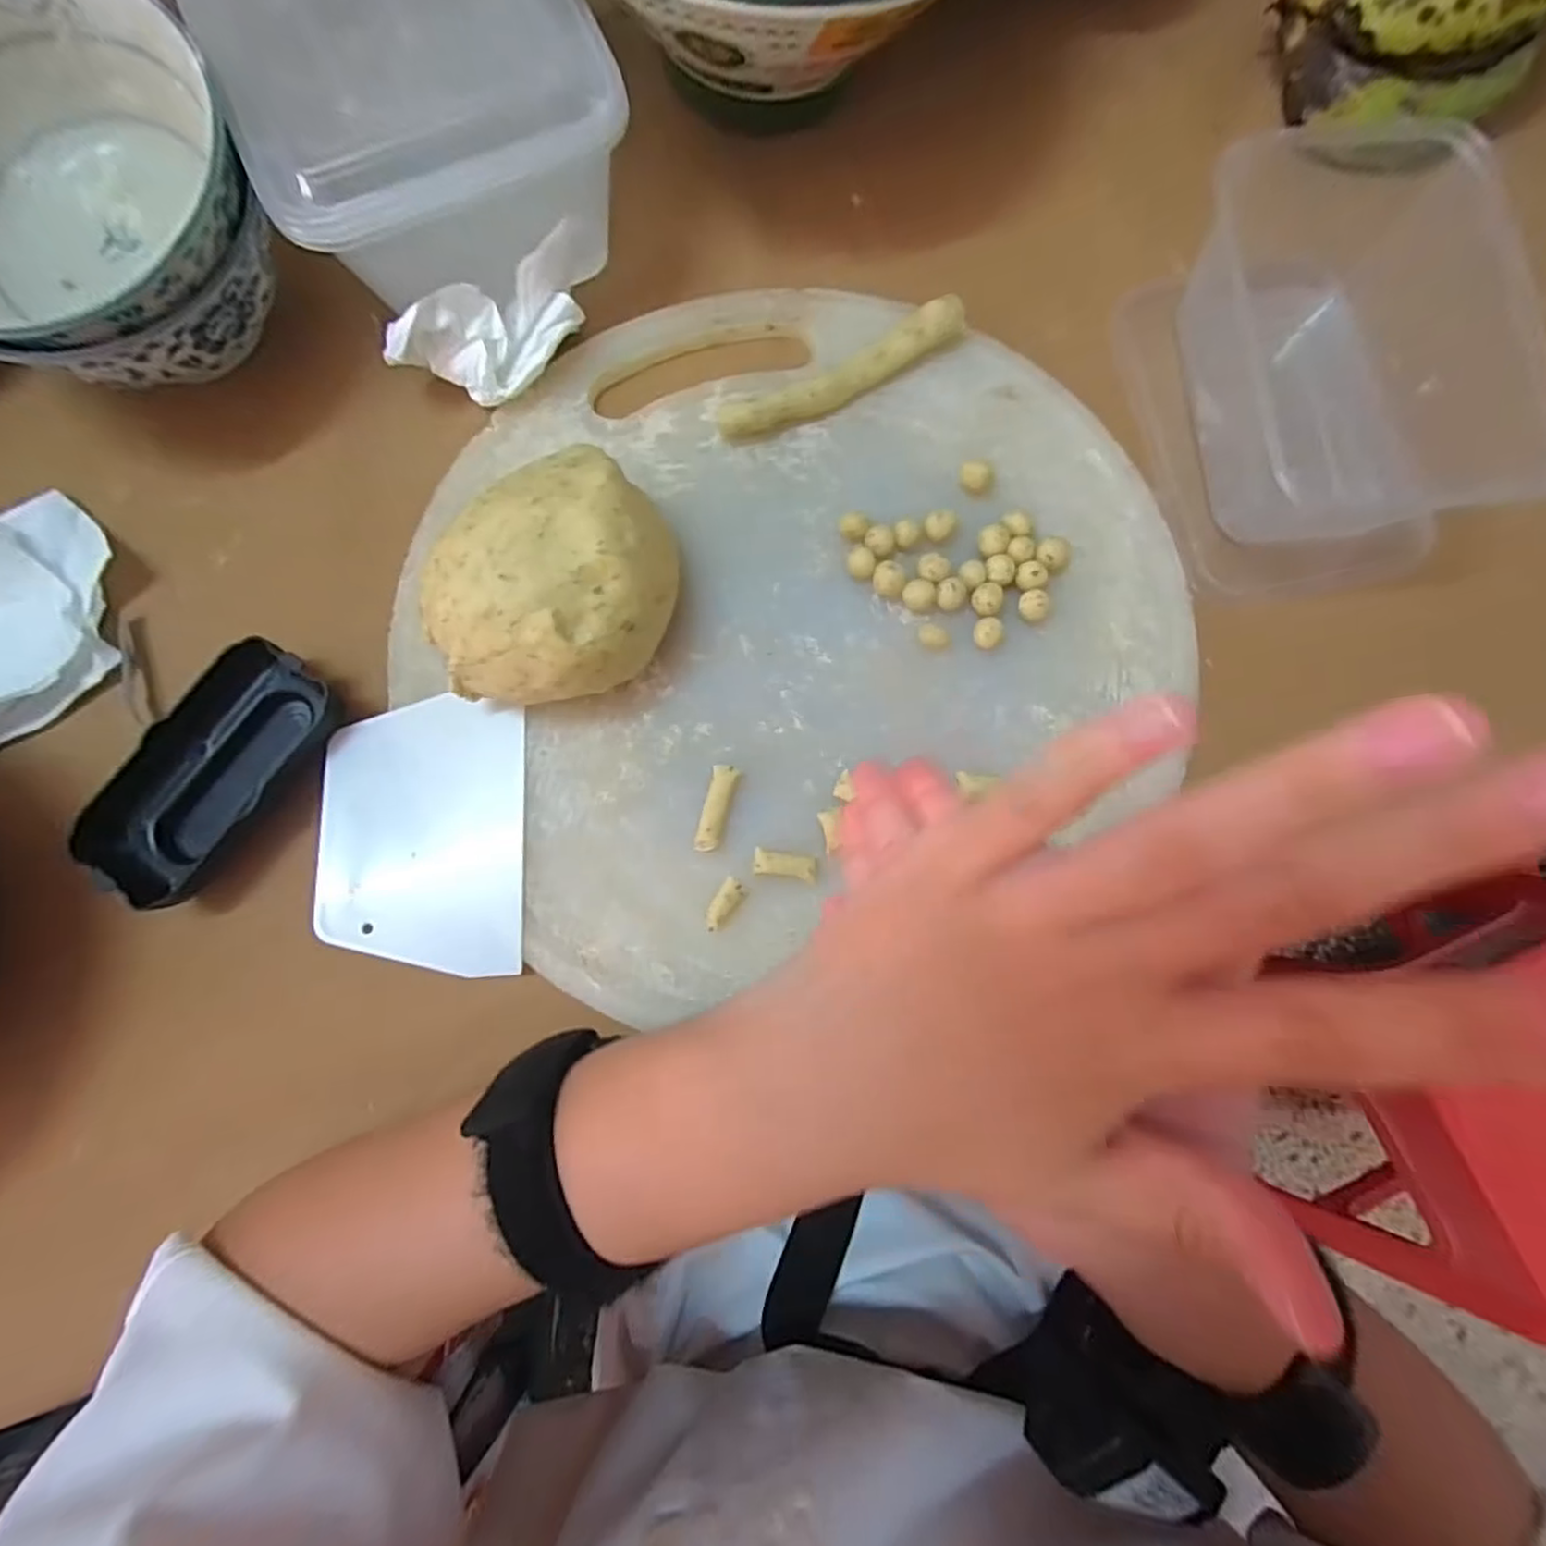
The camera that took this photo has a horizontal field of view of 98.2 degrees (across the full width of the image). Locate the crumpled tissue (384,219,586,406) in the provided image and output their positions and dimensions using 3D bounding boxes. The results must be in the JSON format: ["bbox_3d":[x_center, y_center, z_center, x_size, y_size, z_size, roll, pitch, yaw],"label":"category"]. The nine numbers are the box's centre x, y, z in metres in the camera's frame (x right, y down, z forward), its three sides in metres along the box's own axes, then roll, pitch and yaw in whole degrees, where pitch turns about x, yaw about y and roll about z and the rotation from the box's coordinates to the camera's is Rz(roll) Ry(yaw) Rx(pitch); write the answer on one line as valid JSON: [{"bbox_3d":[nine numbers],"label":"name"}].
[{"bbox_3d":[-0.126,-0.199,0.307,0.089,0.034,0.042,-25,80,-5],"label":"crumpled tissue"}]

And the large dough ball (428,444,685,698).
[{"bbox_3d":[-0.082,-0.073,0.269,0.077,0.064,0.094,8,79,2],"label":"large dough ball"}]

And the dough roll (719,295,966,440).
[{"bbox_3d":[0.034,-0.185,0.314,0.125,0.014,0.022,-29,80,-5],"label":"dough roll"}]

